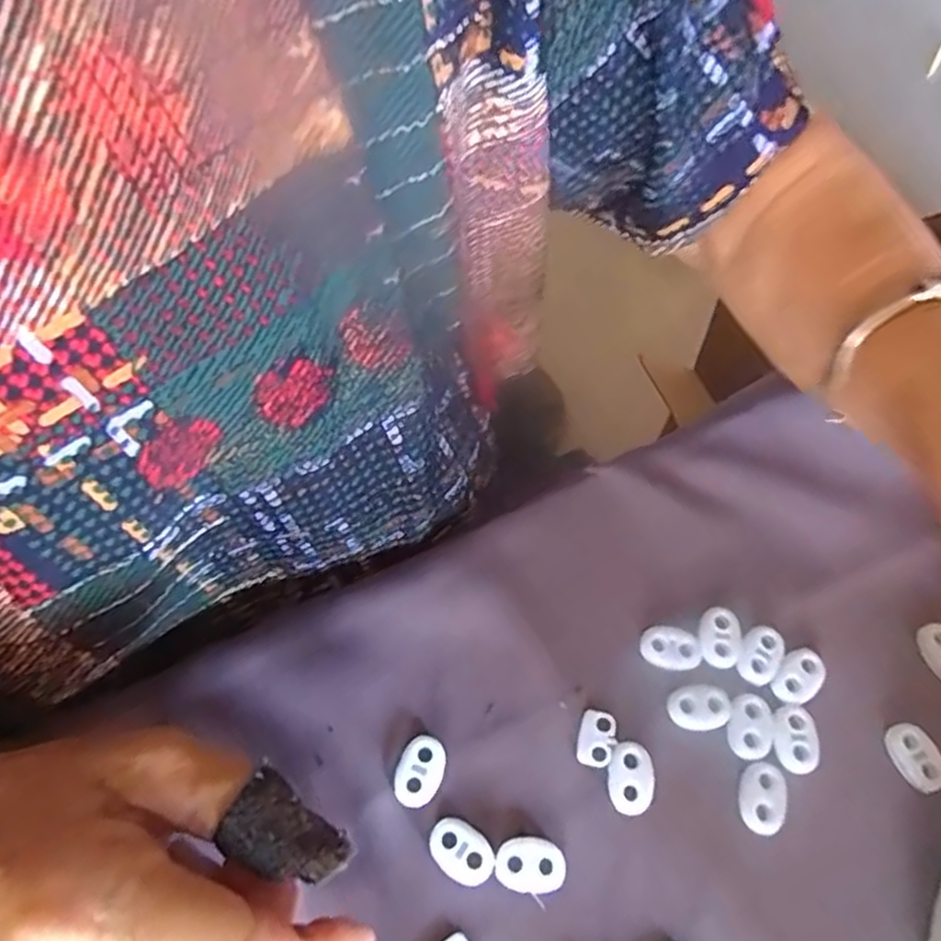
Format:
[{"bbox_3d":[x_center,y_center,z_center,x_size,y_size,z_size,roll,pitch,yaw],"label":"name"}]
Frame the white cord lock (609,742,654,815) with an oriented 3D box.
[{"bbox_3d":[0.056,0.107,0.242,0.015,0.004,0.023,-3,64,-1],"label":"white cord lock"}]

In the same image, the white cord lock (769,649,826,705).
[{"bbox_3d":[0.121,0.076,0.256,0.015,0.004,0.021,36,70,17],"label":"white cord lock"}]

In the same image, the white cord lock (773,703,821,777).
[{"bbox_3d":[0.116,0.095,0.246,0.015,0.004,0.022,8,64,5],"label":"white cord lock"}]

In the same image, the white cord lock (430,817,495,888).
[{"bbox_3d":[-0.003,0.128,0.232,0.022,0.004,0.016,36,70,17],"label":"white cord lock"}]

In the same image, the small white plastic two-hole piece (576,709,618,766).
[{"bbox_3d":[0.045,0.096,0.249,0.013,0.004,0.019,11,64,6],"label":"small white plastic two-hole piece"}]

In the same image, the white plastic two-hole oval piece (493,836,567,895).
[{"bbox_3d":[0.020,0.131,0.231,0.023,0.004,0.016,11,64,6],"label":"white plastic two-hole oval piece"}]

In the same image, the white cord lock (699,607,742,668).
[{"bbox_3d":[0.095,0.062,0.262,0.015,0.004,0.022,7,64,4],"label":"white cord lock"}]

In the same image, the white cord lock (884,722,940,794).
[{"bbox_3d":[0.157,0.101,0.245,0.015,0.006,0.023,-14,64,-6],"label":"white cord lock"}]

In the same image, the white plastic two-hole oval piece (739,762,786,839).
[{"bbox_3d":[0.101,0.113,0.240,0.015,0.004,0.023,10,64,6],"label":"white plastic two-hole oval piece"}]

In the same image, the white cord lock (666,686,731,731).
[{"bbox_3d":[0.083,0.086,0.252,0.022,0.004,0.015,-3,64,-1],"label":"white cord lock"}]

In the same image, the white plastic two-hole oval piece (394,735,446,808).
[{"bbox_3d":[-0.018,0.105,0.243,0.016,0.004,0.023,10,64,6],"label":"white plastic two-hole oval piece"}]

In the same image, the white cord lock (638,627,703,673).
[{"bbox_3d":[0.075,0.067,0.261,0.023,0.004,0.015,14,65,8],"label":"white cord lock"}]

